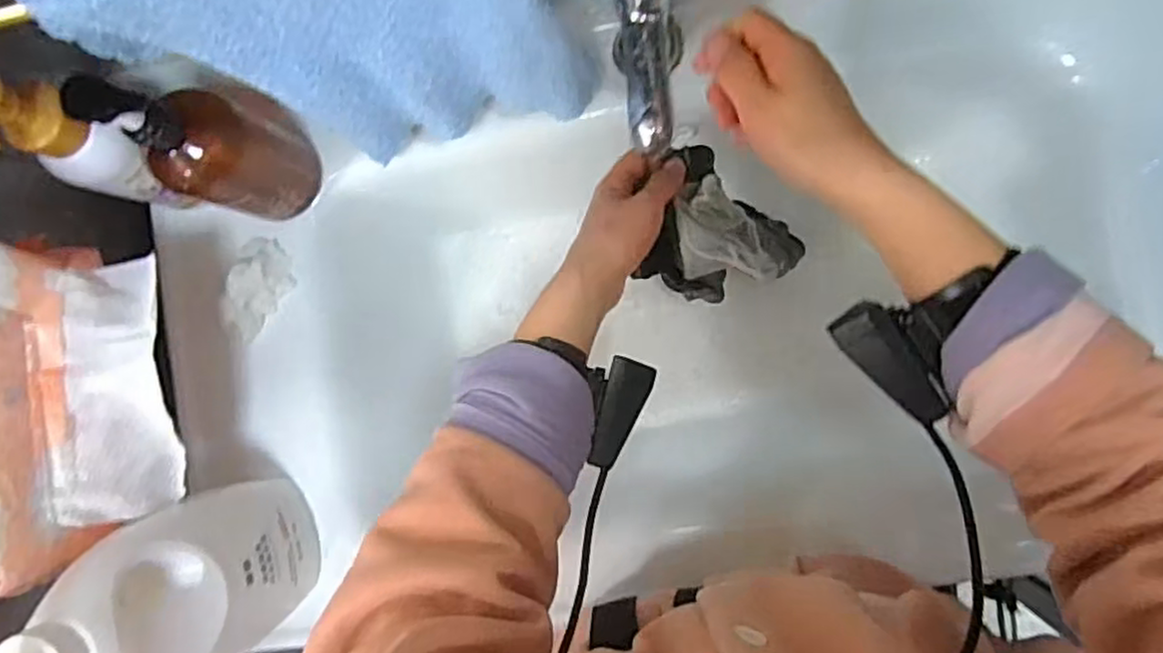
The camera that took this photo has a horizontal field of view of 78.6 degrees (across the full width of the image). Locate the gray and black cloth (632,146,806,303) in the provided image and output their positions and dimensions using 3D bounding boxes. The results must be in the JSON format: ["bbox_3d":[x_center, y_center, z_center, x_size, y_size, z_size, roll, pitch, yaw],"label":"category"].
[{"bbox_3d":[0.121,-0.076,0.583,0.072,0.202,0.100,2,90,33],"label":"gray and black cloth"}]

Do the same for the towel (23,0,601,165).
[{"bbox_3d":[-0.116,-0.153,0.408,0.217,0.229,0.031,-9,89,8],"label":"towel"}]

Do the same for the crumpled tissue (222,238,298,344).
[{"bbox_3d":[-0.272,-0.032,0.596,0.044,0.034,0.085,4,90,8],"label":"crumpled tissue"}]

